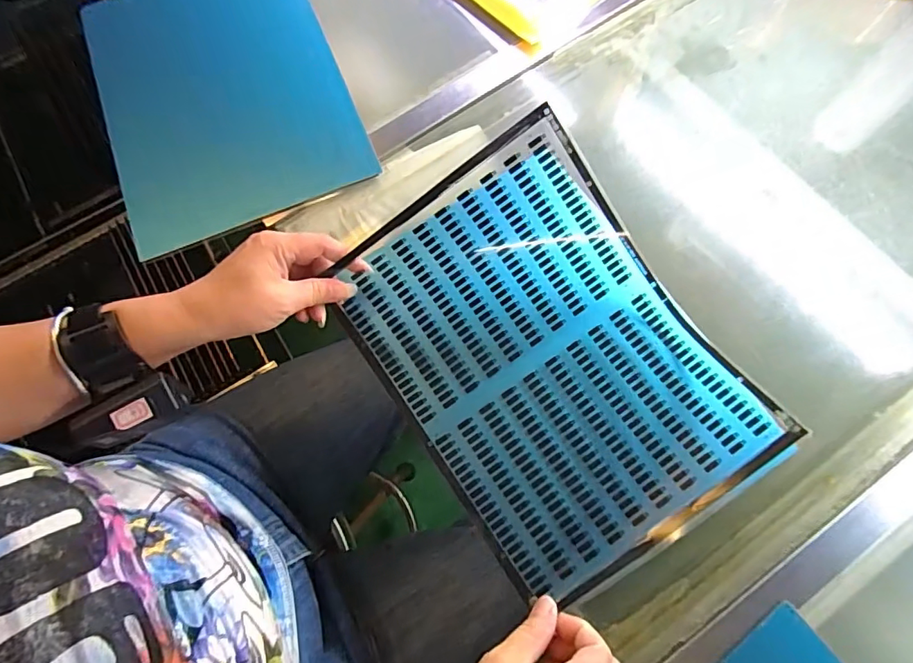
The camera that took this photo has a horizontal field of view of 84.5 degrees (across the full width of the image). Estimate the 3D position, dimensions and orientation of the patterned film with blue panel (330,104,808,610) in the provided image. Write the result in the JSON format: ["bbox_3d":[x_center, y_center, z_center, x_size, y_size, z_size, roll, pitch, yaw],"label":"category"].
[{"bbox_3d":[0.069,0.018,0.383,0.231,0.104,0.313,-33,76,-8],"label":"patterned film with blue panel"}]

